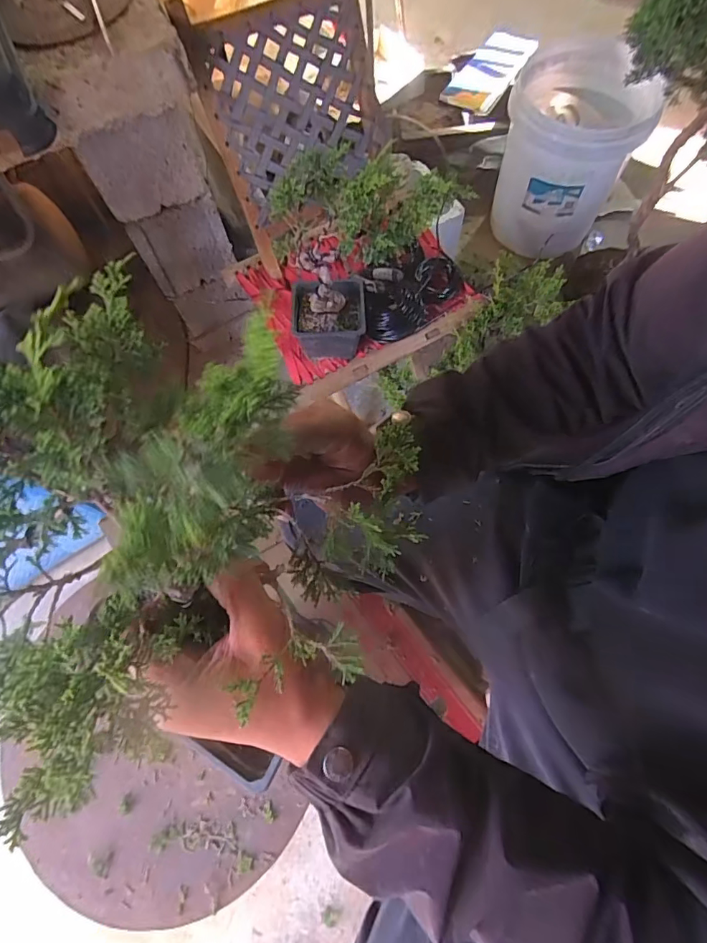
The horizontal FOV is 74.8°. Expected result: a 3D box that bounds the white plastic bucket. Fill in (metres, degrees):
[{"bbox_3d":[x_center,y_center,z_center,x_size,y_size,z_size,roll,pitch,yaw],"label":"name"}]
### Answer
[{"bbox_3d":[0.496,-0.748,1.099,0.296,0.314,0.310,8,71,6],"label":"white plastic bucket"}]

